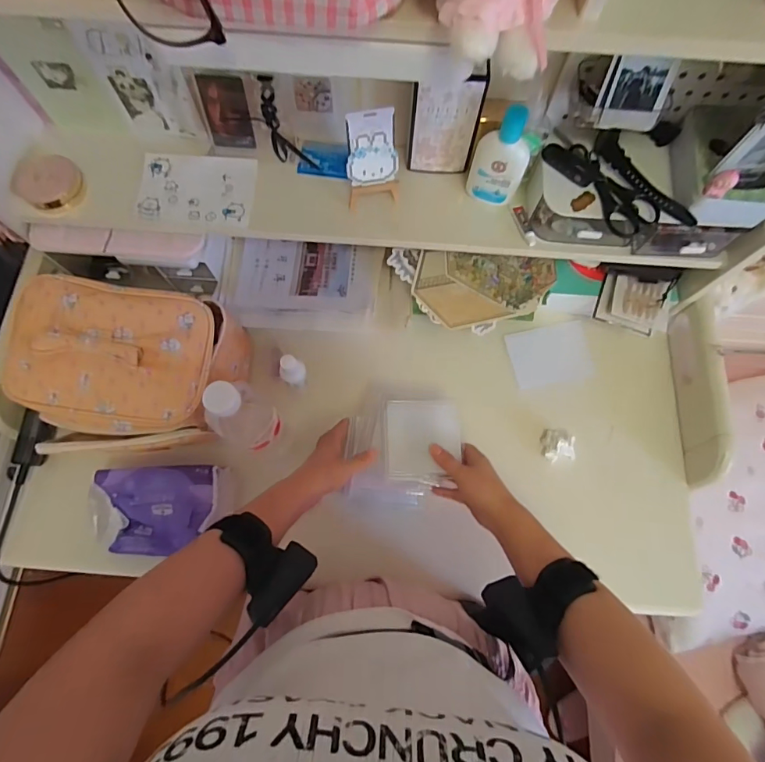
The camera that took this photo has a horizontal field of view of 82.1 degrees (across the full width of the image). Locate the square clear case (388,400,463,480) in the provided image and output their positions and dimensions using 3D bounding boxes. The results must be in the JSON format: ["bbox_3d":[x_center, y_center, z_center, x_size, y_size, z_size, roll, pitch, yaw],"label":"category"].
[{"bbox_3d":[0.050,0.072,0.544,0.090,0.008,0.096,-1,73,-1],"label":"square clear case"}]

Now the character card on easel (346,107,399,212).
[{"bbox_3d":[-0.011,-0.263,0.522,0.060,0.108,0.032,-4,73,-2],"label":"character card on easel"}]

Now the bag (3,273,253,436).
[{"bbox_3d":[-0.308,-0.023,0.544,0.232,0.153,0.183,8,73,2],"label":"bag"}]

